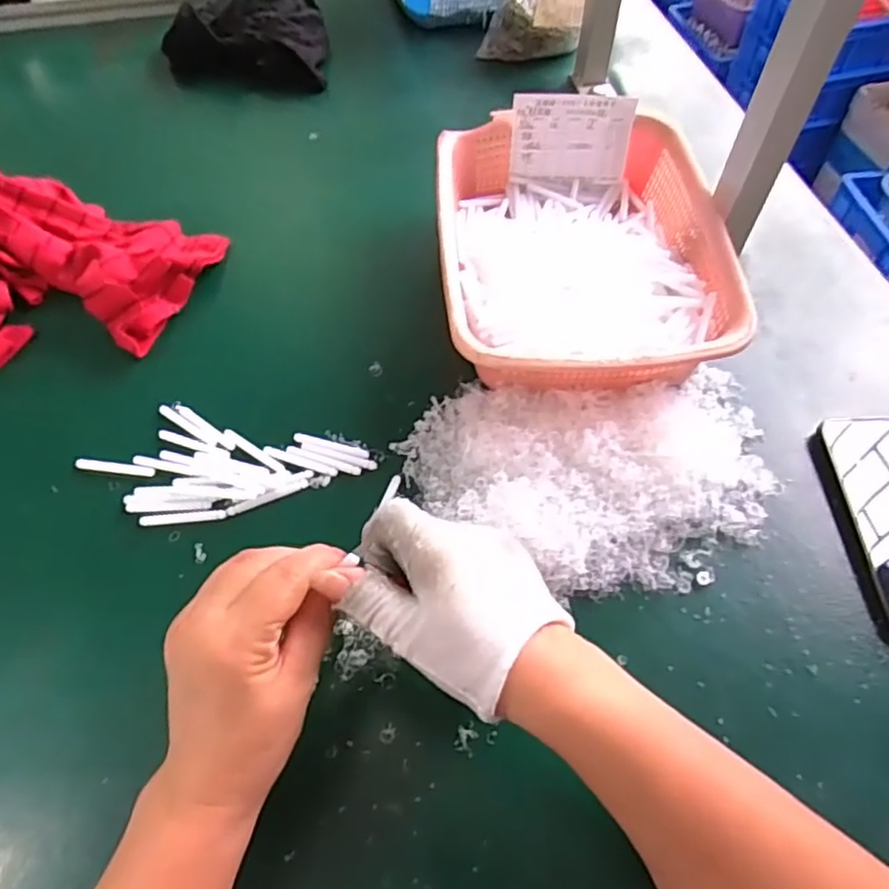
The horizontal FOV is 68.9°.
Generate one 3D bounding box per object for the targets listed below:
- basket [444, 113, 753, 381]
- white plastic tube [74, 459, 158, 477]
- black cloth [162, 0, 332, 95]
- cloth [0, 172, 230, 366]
[{"bbox_3d":[0.105,-0.156,0.540,0.212,0.077,0.282,-3,58,-2],"label":"basket"},{"bbox_3d":[-0.243,0.017,0.477,0.059,0.004,0.009,6,58,4],"label":"white plastic tube"},{"bbox_3d":[-0.234,-0.492,0.780,0.200,0.053,0.151,5,58,3],"label":"black cloth"},{"bbox_3d":[-0.348,-0.135,0.546,0.303,0.052,0.210,-39,65,-21],"label":"cloth"}]

